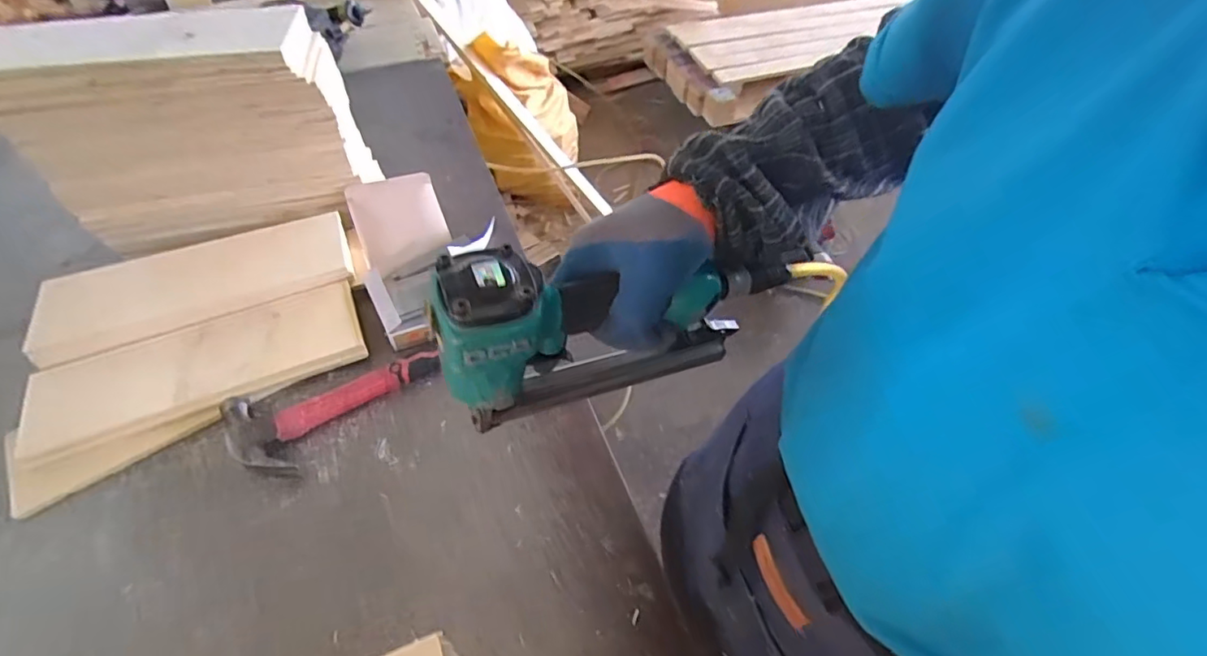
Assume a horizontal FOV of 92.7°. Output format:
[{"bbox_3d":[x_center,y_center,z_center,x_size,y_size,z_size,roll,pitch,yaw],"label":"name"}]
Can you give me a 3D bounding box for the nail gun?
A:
[{"bbox_3d":[0.009,0.003,0.394,0.229,0.159,0.049,-15,53,-13],"label":"nail gun"}]

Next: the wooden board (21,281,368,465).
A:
[{"bbox_3d":[-0.460,0.039,0.659,0.342,0.020,0.117,-19,54,-16],"label":"wooden board"}]

